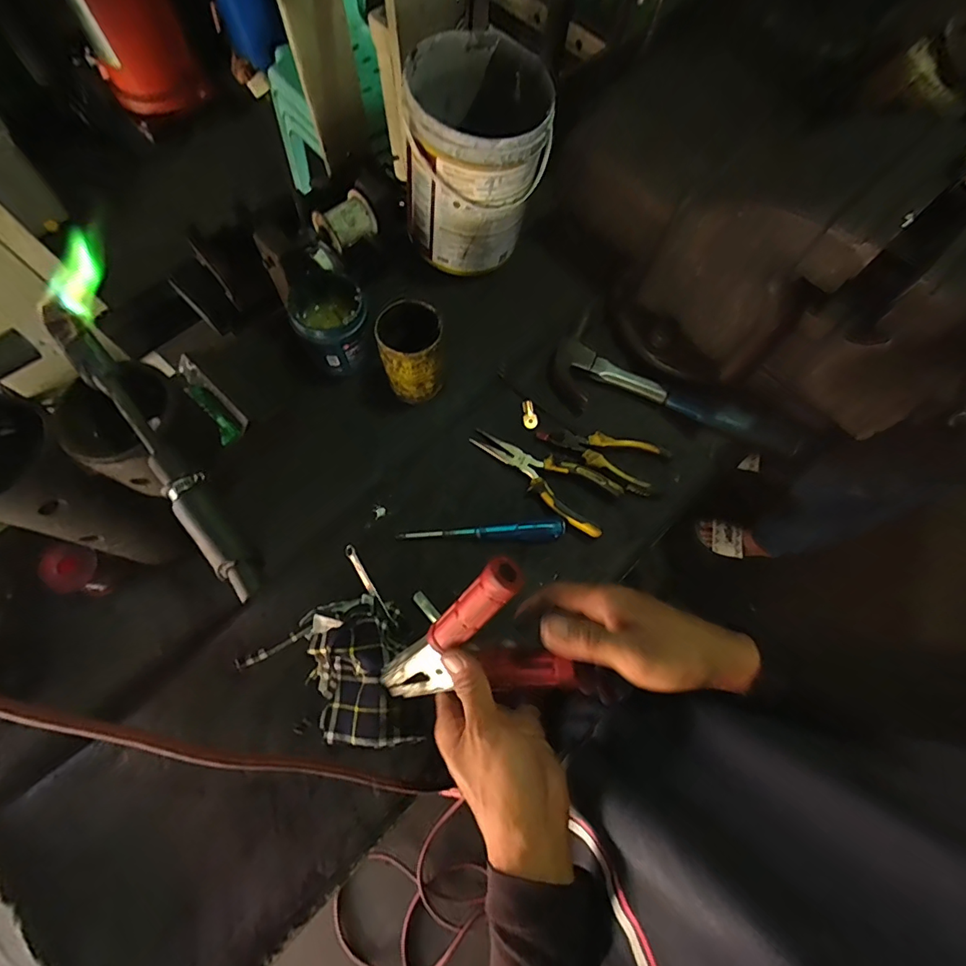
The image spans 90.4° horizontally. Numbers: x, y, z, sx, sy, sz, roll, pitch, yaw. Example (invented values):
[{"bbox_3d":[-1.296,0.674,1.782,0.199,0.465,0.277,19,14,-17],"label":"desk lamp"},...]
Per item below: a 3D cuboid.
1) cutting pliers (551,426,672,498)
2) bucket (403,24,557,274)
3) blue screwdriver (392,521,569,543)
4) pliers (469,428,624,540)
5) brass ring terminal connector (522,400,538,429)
[{"bbox_3d":[0.160,-0.043,0.608,0.141,0.015,0.066,31,73,8],"label":"cutting pliers"},{"bbox_3d":[-0.006,-0.413,0.629,0.165,0.209,0.175,1,71,-2],"label":"bucket"},{"bbox_3d":[0.000,0.059,0.569,0.195,0.017,0.024,-1,71,-3],"label":"blue screwdriver"},{"bbox_3d":[0.072,-0.012,0.593,0.193,0.017,0.071,31,73,8],"label":"pliers"},{"bbox_3d":[0.062,-0.091,0.636,0.019,0.004,0.039,-4,78,10],"label":"brass ring terminal connector"}]

